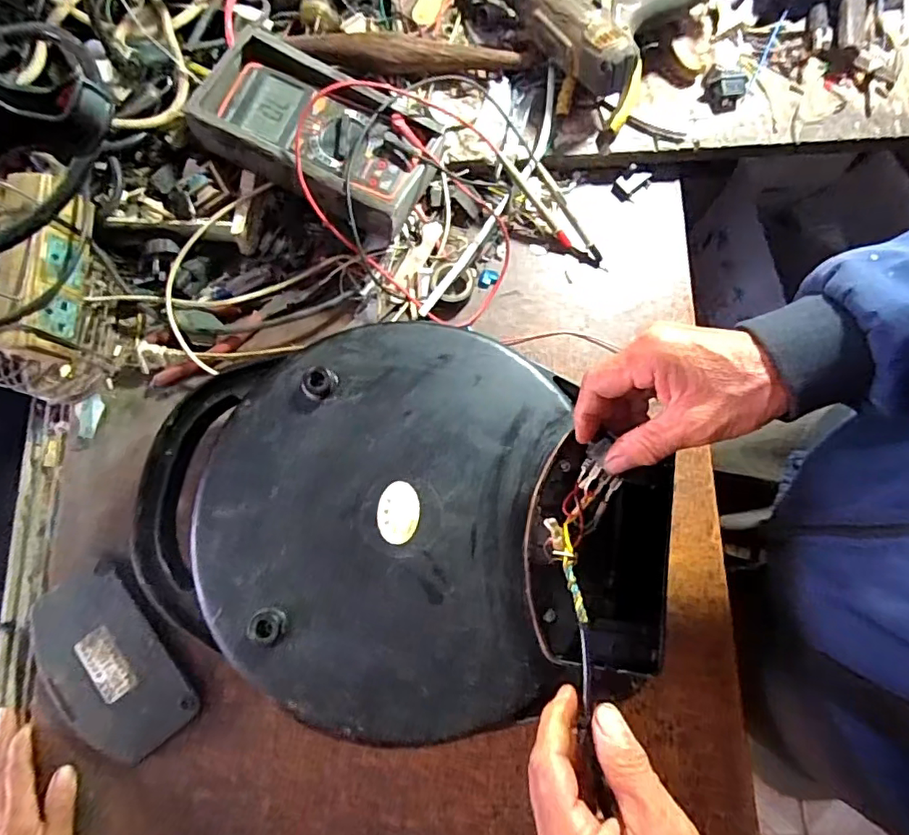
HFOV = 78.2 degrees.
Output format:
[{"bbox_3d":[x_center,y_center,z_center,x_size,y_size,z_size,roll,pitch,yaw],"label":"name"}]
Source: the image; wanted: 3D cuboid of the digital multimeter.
[{"bbox_3d":[-0.127,-0.259,0.514,0.218,0.049,0.121,26,81,5],"label":"digital multimeter"}]

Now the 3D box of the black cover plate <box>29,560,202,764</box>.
[{"bbox_3d":[-0.289,0.207,0.464,0.100,0.010,0.153,-39,81,-6],"label":"black cover plate"}]

